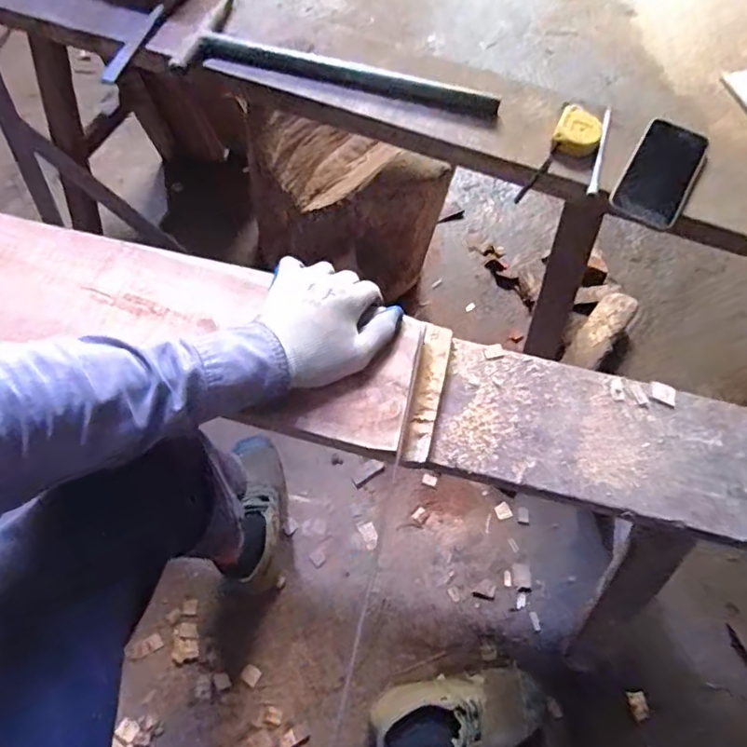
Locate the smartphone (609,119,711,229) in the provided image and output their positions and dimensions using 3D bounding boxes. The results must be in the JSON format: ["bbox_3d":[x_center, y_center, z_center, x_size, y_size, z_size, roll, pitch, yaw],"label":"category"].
[{"bbox_3d":[0.343,-0.241,0.631,0.075,0.014,0.153,30,69,11],"label":"smartphone"}]

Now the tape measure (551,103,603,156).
[{"bbox_3d":[0.251,-0.295,0.649,0.054,0.025,0.071,22,64,8],"label":"tape measure"}]

